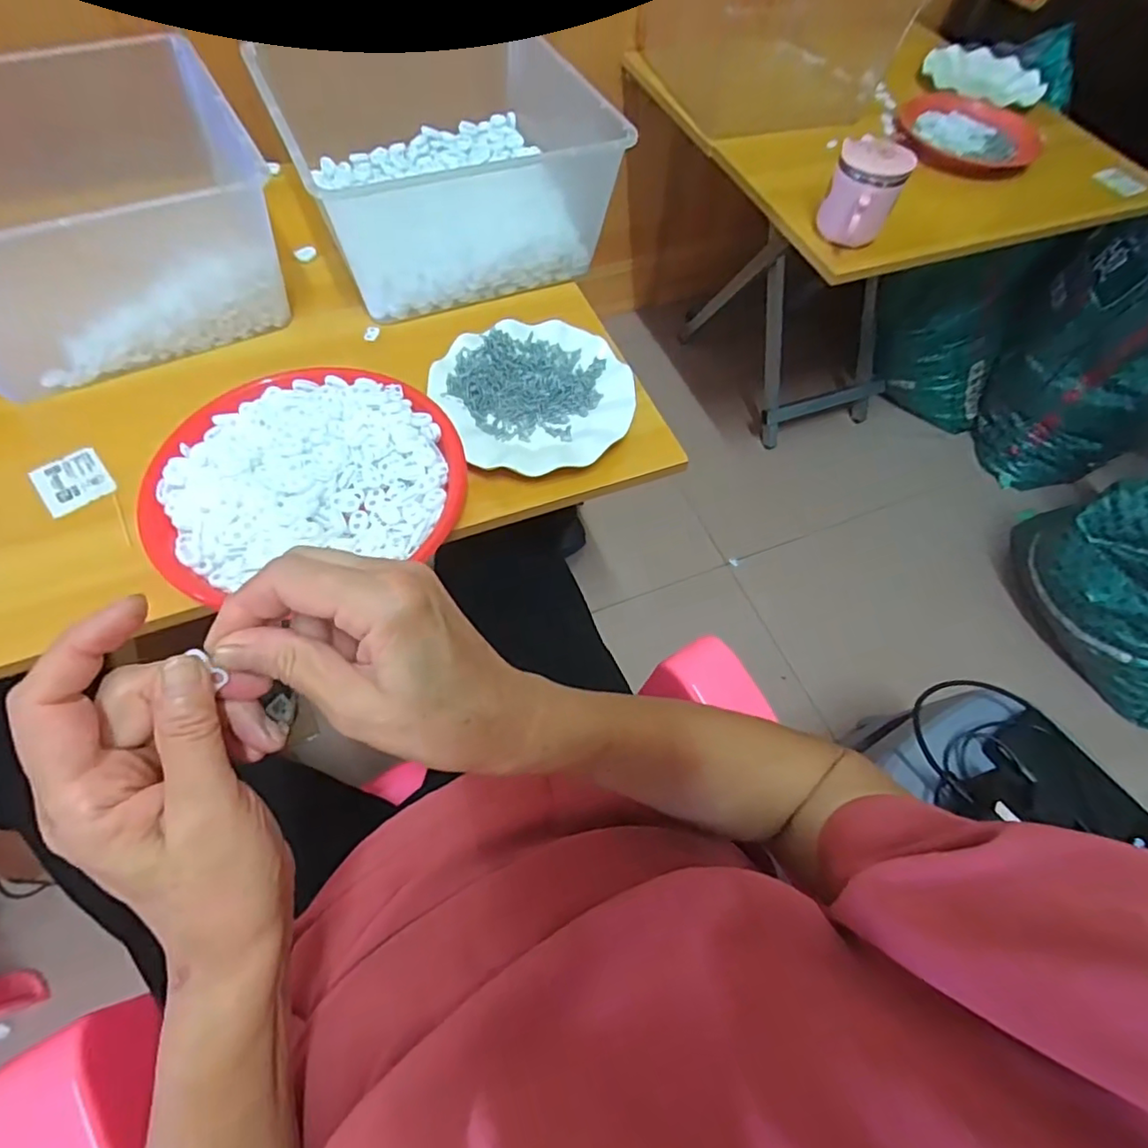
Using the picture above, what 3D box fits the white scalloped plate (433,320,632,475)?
[{"bbox_3d":[-0.033,-0.164,0.545,0.169,0.021,0.173,2,61,-3],"label":"white scalloped plate"}]

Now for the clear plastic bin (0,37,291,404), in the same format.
[{"bbox_3d":[-0.439,-0.326,0.532,0.282,0.134,0.290,-27,66,-18],"label":"clear plastic bin"}]

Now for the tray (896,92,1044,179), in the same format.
[{"bbox_3d":[0.566,-0.638,0.863,0.194,0.023,0.194,2,61,-3],"label":"tray"}]

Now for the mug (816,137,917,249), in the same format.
[{"bbox_3d":[0.326,-0.427,0.685,0.080,0.093,0.074,25,62,10],"label":"mug"}]

